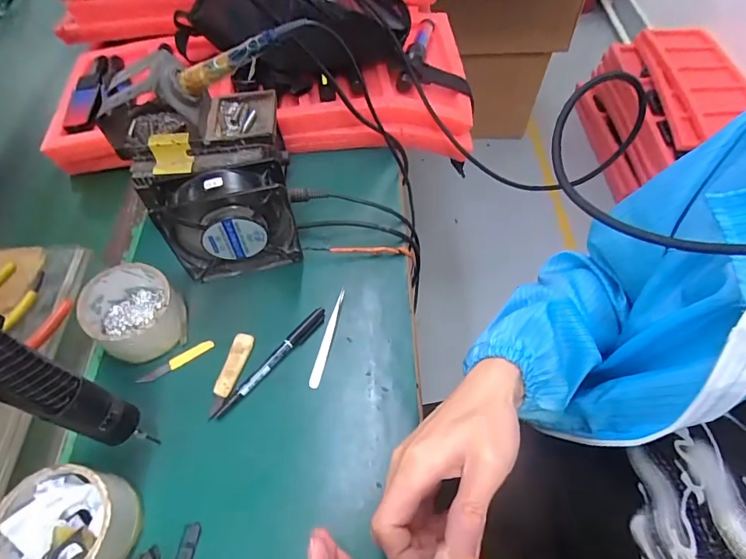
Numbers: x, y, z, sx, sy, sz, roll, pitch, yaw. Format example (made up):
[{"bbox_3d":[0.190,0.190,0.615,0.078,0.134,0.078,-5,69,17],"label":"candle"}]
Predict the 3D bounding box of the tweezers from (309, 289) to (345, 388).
[{"bbox_3d":[-0.044,0.054,0.441,0.010,0.004,0.109,10,58,7],"label":"tweezers"}]

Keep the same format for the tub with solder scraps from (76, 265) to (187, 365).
[{"bbox_3d":[-0.230,0.031,0.431,0.080,0.054,0.093,-30,63,-17],"label":"tub with solder scraps"}]

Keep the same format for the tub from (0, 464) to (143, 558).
[{"bbox_3d":[-0.221,0.184,0.327,0.084,0.065,0.077,0,58,0],"label":"tub"}]

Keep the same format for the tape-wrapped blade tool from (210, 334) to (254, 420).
[{"bbox_3d":[-0.135,0.089,0.419,0.019,0.007,0.080,11,59,7],"label":"tape-wrapped blade tool"}]

